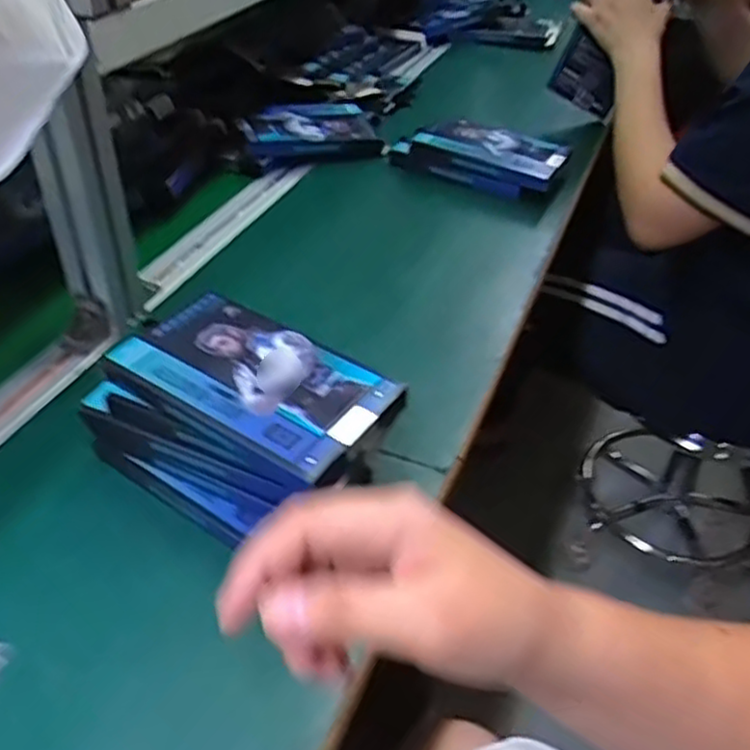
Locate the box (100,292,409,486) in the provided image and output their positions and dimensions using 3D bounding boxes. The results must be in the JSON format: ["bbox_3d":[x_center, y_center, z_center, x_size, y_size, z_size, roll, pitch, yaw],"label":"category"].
[{"bbox_3d":[-0.075,0.003,0.458,0.167,0.021,0.094,23,44,23],"label":"box"}]

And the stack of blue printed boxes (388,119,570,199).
[{"bbox_3d":[0.121,-0.256,0.872,0.194,0.041,0.097,20,43,21],"label":"stack of blue printed boxes"}]

